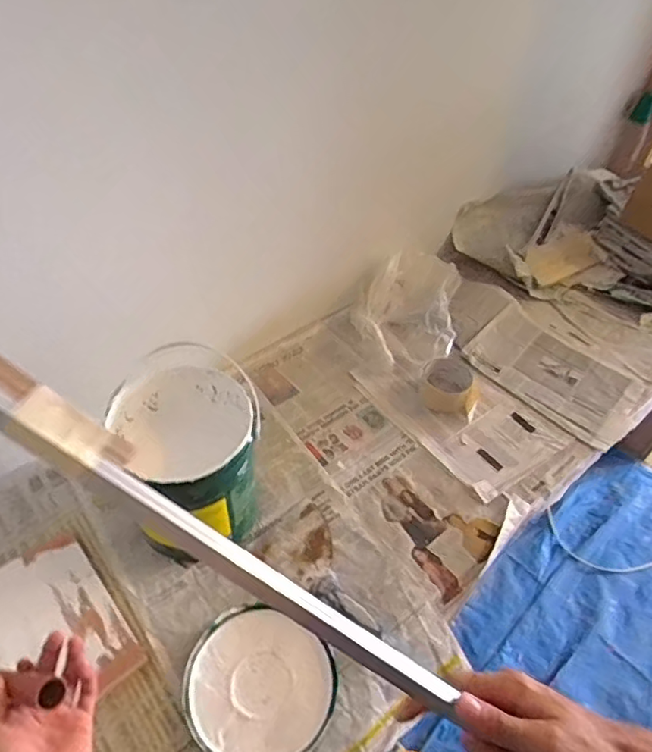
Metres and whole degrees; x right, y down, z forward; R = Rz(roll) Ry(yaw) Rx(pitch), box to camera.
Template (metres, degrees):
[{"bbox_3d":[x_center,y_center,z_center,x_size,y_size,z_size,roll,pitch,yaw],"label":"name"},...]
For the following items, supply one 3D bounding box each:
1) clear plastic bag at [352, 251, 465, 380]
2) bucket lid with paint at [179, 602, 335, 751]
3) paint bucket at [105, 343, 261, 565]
[{"bbox_3d":[0.149,-0.123,1.009,0.181,0.102,0.221,14,48,7],"label":"clear plastic bag"},{"bbox_3d":[-0.078,0.354,0.636,0.162,0.020,0.155,3,48,-3],"label":"bucket lid with paint"},{"bbox_3d":[-0.172,0.114,0.717,0.167,0.196,0.181,3,48,-3],"label":"paint bucket"}]

